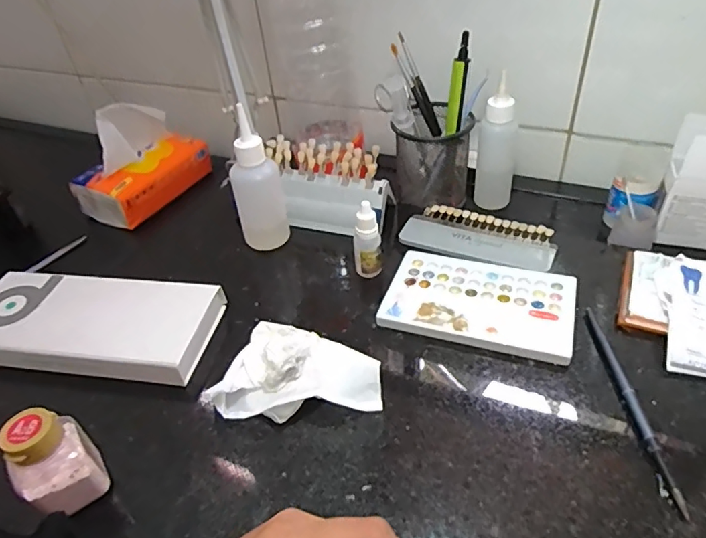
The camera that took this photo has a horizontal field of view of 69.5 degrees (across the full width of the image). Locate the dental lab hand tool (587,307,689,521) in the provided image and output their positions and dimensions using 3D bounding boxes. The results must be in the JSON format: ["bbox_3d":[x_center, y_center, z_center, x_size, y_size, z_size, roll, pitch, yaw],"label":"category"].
[{"bbox_3d":[0.194,0.090,0.357,0.010,0.006,0.161,-3,41,4],"label":"dental lab hand tool"}]

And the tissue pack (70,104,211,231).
[{"bbox_3d":[-0.303,-0.159,0.723,0.093,0.126,0.177,18,47,26],"label":"tissue pack"}]

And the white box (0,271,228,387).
[{"bbox_3d":[-0.230,0.048,0.444,0.216,0.032,0.091,4,42,12],"label":"white box"}]

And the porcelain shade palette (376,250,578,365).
[{"bbox_3d":[0.109,0.027,0.437,0.152,0.010,0.096,11,44,19],"label":"porcelain shade palette"}]

